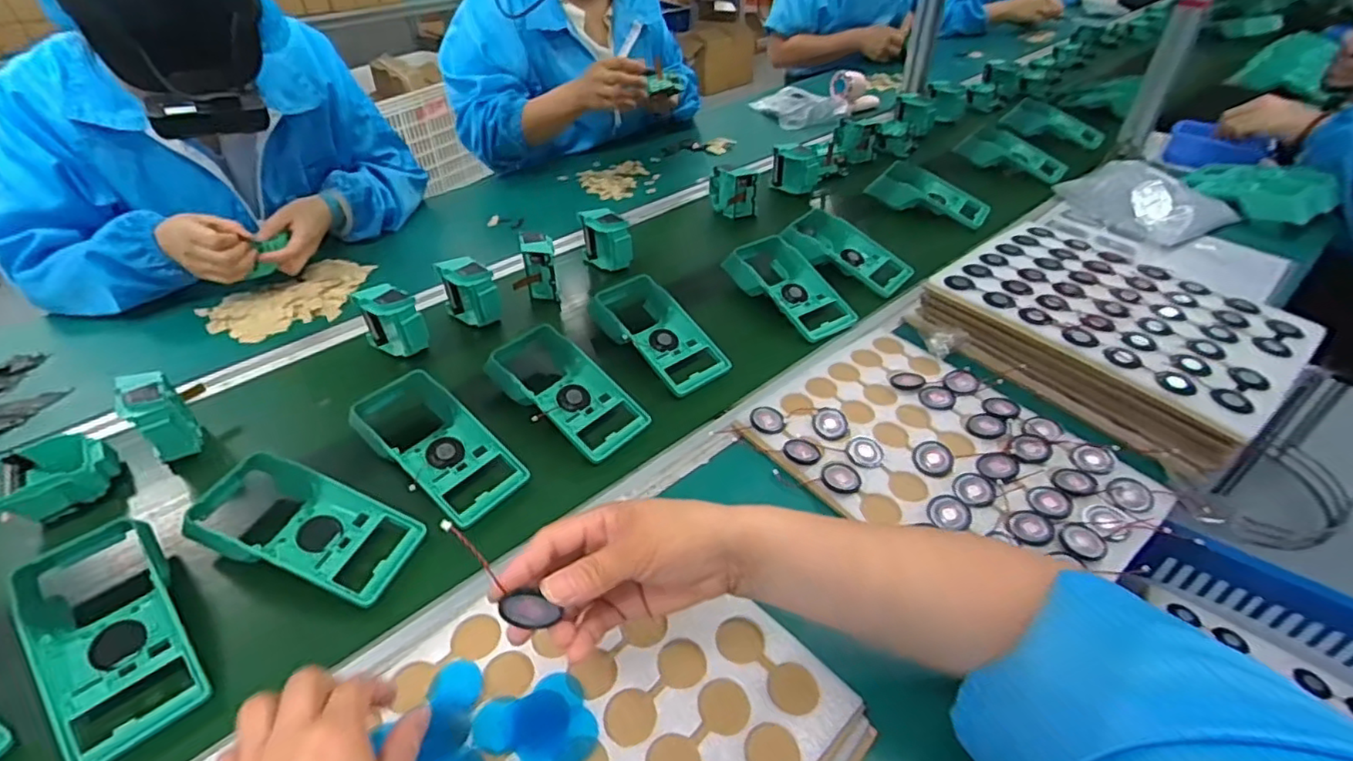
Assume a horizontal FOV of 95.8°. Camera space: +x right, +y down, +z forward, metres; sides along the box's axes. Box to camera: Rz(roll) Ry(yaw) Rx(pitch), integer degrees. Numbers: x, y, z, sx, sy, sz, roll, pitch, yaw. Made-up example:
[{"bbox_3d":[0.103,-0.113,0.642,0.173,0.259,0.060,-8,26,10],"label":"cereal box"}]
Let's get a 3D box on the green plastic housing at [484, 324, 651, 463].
[{"bbox_3d":[-0.123,0.002,0.644,0.198,0.037,0.094,30,49,29],"label":"green plastic housing"}]

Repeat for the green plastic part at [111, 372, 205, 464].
[{"bbox_3d":[-0.508,0.034,0.604,0.047,0.075,0.076,-31,50,-31],"label":"green plastic part"}]

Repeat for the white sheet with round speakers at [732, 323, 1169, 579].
[{"bbox_3d":[0.249,0.072,0.576,0.244,0.017,0.311,-26,48,-27],"label":"white sheet with round speakers"}]

